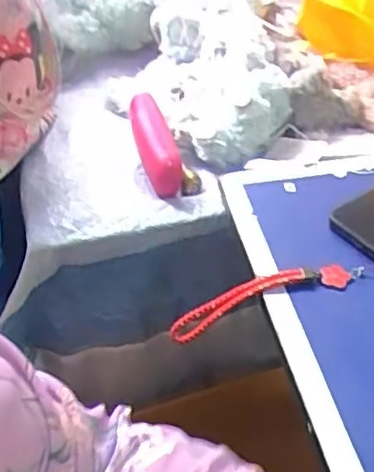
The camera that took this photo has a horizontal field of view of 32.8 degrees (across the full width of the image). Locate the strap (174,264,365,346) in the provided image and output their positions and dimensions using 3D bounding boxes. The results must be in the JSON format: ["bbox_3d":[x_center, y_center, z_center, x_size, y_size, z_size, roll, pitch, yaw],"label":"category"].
[{"bbox_3d":[0.062,0.048,0.515,0.161,0.034,0.013,-19,42,3],"label":"strap"}]

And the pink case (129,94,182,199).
[{"bbox_3d":[-0.033,-0.100,0.664,0.031,0.036,0.127,-13,58,-12],"label":"pink case"}]

